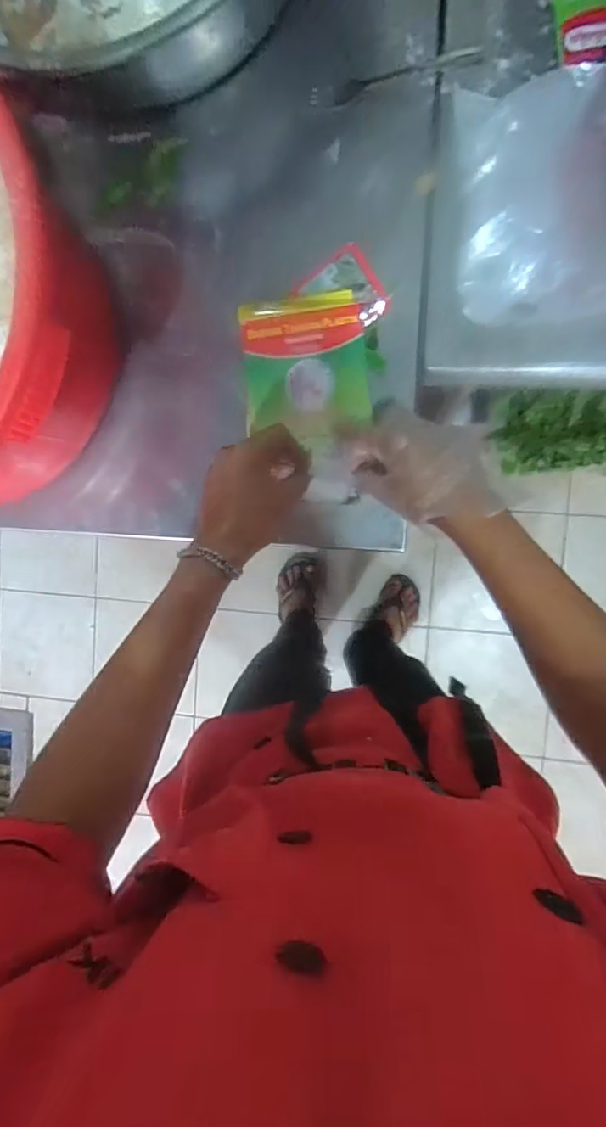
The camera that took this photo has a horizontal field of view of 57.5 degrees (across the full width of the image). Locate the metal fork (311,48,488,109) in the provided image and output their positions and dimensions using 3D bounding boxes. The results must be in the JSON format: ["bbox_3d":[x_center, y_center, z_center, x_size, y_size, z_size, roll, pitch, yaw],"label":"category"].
[{"bbox_3d":[0.088,-0.478,0.543,0.163,0.015,0.020,-7,92,9],"label":"metal fork"}]

